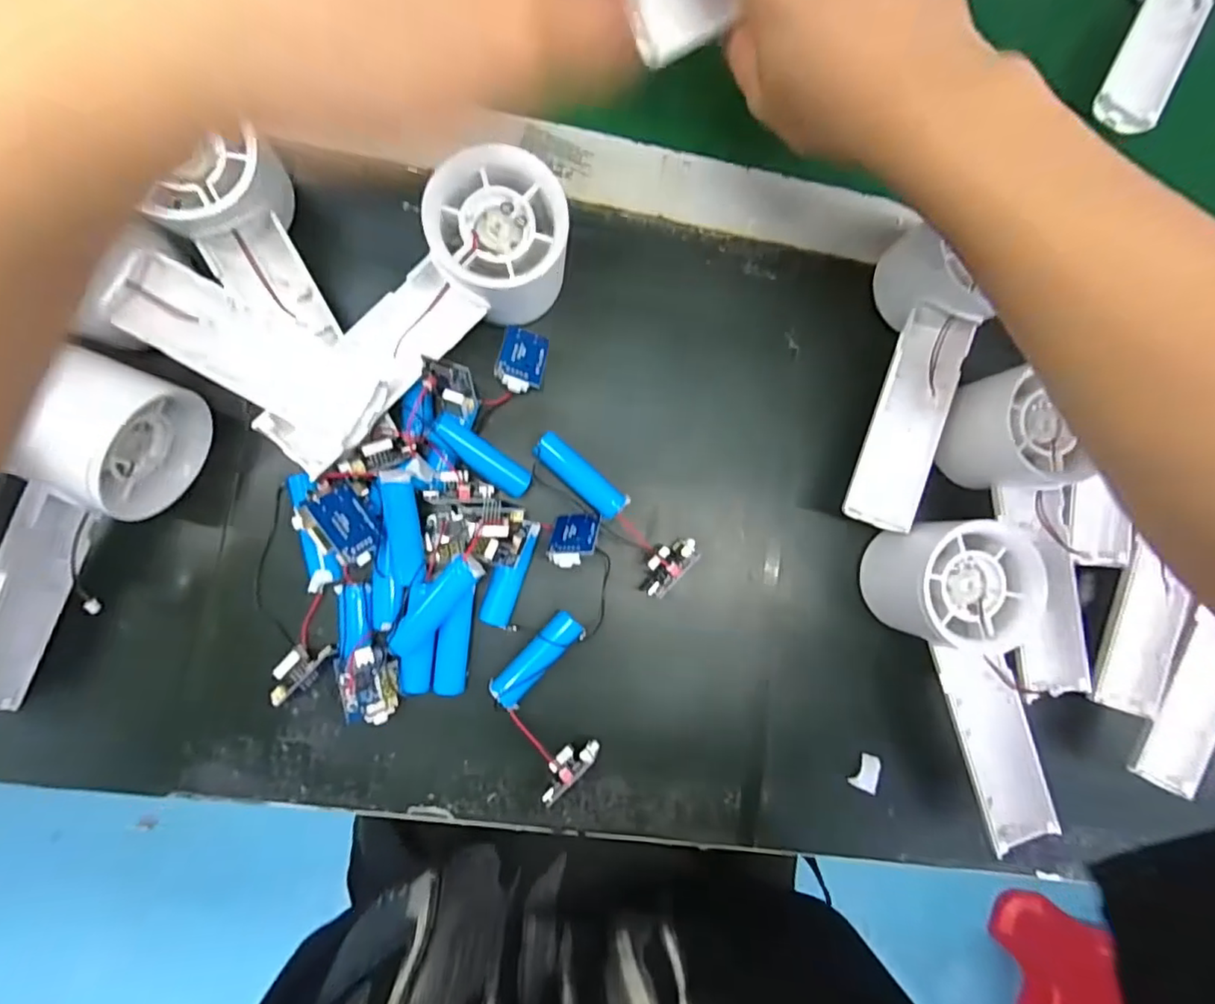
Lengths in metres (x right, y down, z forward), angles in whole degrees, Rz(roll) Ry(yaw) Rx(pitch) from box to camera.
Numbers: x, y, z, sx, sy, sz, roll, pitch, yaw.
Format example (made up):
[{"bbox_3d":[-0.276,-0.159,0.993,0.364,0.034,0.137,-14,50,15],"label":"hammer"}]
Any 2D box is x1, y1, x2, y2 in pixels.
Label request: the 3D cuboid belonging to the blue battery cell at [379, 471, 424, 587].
[{"bbox_3d":[-0.087,0.011,0.251,0.012,0.011,0.049,-3,106,-7],"label":"blue battery cell"}]

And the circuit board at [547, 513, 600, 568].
[{"bbox_3d":[-0.015,0.017,0.269,0.022,0.032,0.004,-2,129,9],"label":"circuit board"}]

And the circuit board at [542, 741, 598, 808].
[{"bbox_3d":[-0.019,0.121,0.269,0.033,0.022,0.011,-42,93,-6],"label":"circuit board"}]

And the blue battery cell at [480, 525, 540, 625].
[{"bbox_3d":[-0.046,0.033,0.278,0.015,0.017,0.050,18,86,-6],"label":"blue battery cell"}]

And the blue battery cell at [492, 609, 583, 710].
[{"bbox_3d":[-0.033,0.073,0.274,0.016,0.013,0.050,42,84,-4],"label":"blue battery cell"}]

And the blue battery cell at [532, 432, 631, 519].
[{"bbox_3d":[-0.014,-0.012,0.283,0.050,0.018,0.015,41,84,-4],"label":"blue battery cell"}]

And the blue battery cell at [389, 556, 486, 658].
[{"bbox_3d":[-0.075,0.045,0.255,0.014,0.019,0.050,41,84,-4],"label":"blue battery cell"}]

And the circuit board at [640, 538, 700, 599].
[{"bbox_3d":[0.028,0.030,0.280,0.015,0.019,0.033,45,84,-3],"label":"circuit board"}]

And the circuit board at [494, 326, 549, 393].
[{"bbox_3d":[-0.040,-0.067,0.275,0.022,0.004,0.033,15,64,-17],"label":"circuit board"}]

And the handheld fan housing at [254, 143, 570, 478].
[{"bbox_3d":[-0.080,-0.078,0.252,0.154,0.051,0.061,-42,93,-6],"label":"handheld fan housing"}]

